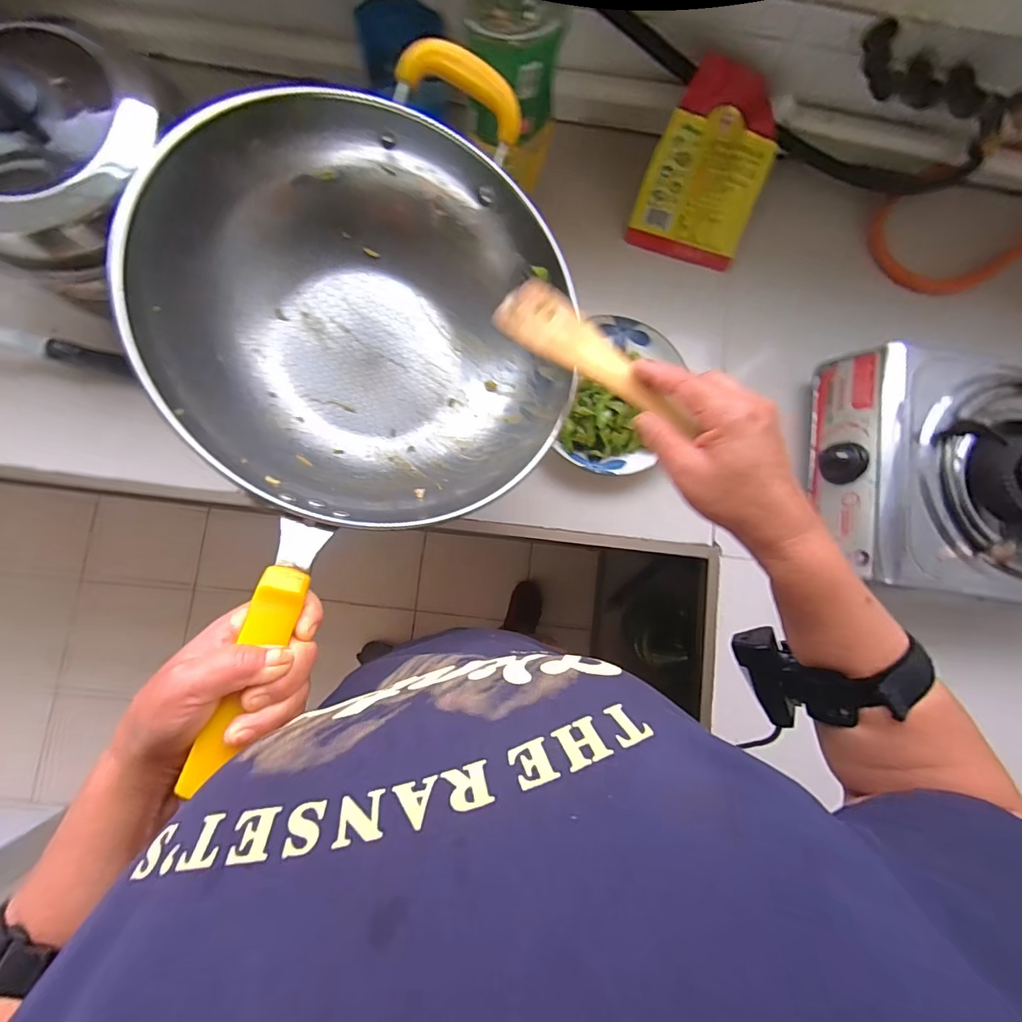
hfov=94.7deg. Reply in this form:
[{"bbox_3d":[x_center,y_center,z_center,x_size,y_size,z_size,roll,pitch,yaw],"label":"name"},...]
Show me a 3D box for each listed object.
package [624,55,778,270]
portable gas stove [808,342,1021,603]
[{"bbox_3d":[0.251,-0.432,0.599,0.144,0.029,0.197,16,115,-1],"label":"package"},{"bbox_3d":[0.535,-0.040,0.547,0.330,0.086,0.264,7,84,-3],"label":"portable gas stove"}]

